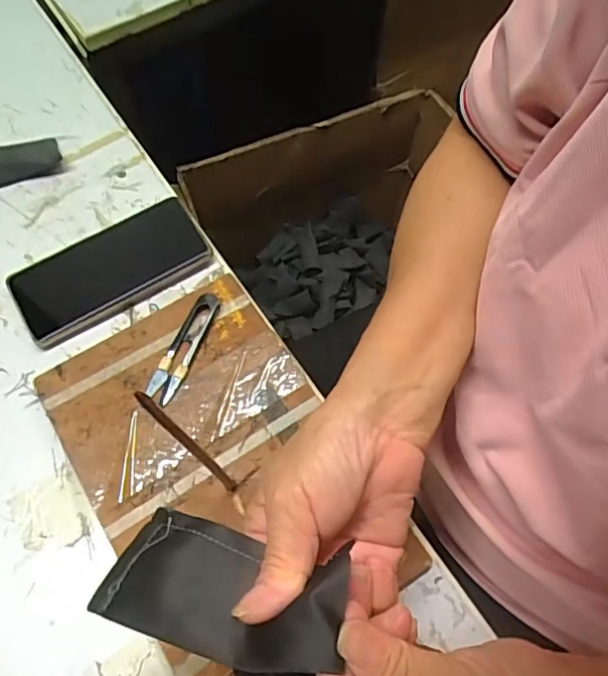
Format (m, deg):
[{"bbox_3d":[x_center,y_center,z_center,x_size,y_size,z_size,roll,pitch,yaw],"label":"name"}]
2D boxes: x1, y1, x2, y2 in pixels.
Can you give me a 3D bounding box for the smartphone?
[{"bbox_3d":[-0.163,-0.060,0.462,0.156,0.009,0.078,-31,70,-11],"label":"smartphone"}]

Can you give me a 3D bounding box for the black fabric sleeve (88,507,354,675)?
[{"bbox_3d":[-0.034,0.105,0.234,0.106,0.012,0.053,4,39,23],"label":"black fabric sleeve"}]

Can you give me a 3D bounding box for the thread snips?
[{"bbox_3d":[-0.093,0.006,0.433,0.022,0.006,0.093,22,69,10],"label":"thread snips"}]

